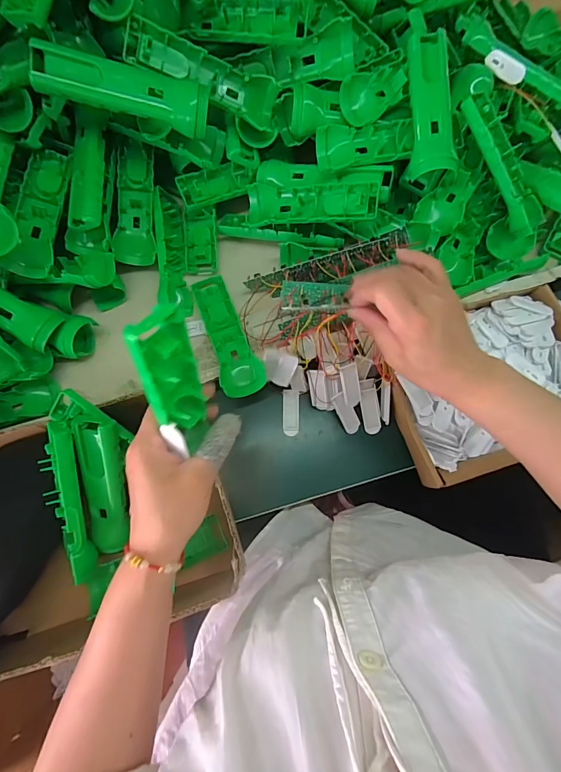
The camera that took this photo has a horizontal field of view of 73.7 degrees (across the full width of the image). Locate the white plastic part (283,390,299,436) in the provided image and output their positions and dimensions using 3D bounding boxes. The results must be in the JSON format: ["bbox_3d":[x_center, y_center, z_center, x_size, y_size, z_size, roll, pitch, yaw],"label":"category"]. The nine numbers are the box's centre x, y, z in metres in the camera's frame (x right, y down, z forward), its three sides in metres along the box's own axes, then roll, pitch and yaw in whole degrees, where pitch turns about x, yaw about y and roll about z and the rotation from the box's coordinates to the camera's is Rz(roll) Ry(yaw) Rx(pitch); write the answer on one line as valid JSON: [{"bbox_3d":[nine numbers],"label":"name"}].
[{"bbox_3d":[0.014,0.035,0.483,0.021,0.004,0.059,1,78,0],"label":"white plastic part"}]

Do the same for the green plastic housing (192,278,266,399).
[{"bbox_3d":[-0.064,-0.065,0.456,0.050,0.031,0.164,-19,79,-4],"label":"green plastic housing"}]

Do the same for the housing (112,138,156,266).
[{"bbox_3d":[-0.176,-0.220,0.459,0.046,0.021,0.137,3,97,1],"label":"housing"}]

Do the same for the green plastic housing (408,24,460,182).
[{"bbox_3d":[0.166,-0.314,0.418,0.047,0.027,0.148,-6,95,-1],"label":"green plastic housing"}]

